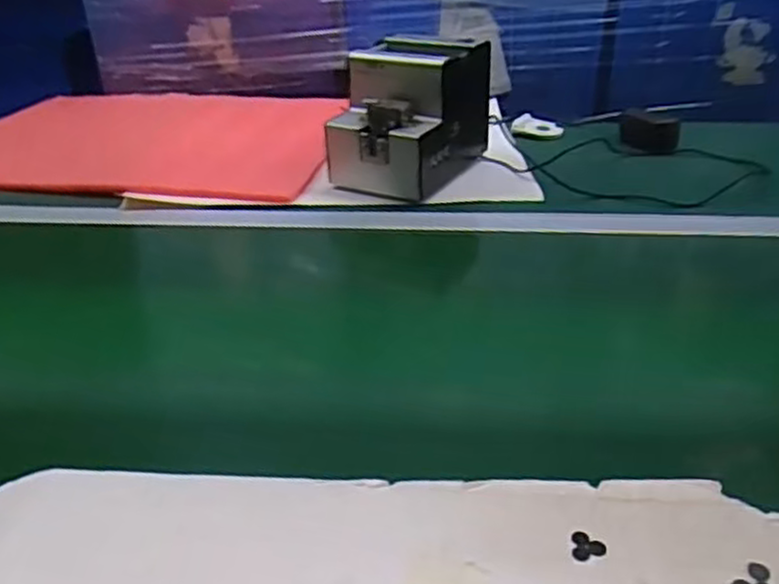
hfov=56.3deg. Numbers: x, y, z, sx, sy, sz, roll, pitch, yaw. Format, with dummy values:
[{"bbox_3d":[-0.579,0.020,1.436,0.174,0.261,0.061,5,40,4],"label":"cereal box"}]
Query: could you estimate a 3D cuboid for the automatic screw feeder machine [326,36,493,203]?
[{"bbox_3d":[0.027,-0.210,0.871,0.126,0.150,0.186,16,34,26],"label":"automatic screw feeder machine"}]

